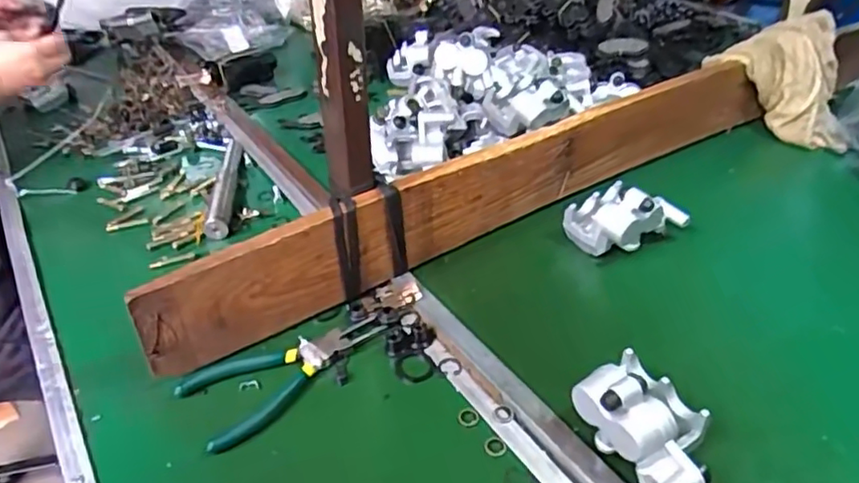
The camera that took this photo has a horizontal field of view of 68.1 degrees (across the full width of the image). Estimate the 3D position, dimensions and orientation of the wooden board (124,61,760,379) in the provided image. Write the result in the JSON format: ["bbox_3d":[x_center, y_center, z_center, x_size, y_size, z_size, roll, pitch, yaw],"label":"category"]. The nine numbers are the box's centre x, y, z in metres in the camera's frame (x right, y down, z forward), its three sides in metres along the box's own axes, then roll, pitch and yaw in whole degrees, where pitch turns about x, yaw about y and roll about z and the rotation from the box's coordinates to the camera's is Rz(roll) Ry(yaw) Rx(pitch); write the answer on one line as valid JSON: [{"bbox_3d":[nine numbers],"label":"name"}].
[{"bbox_3d":[0.088,-0.061,0.627,0.727,0.095,0.022,-25,43,-26],"label":"wooden board"}]

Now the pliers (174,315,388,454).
[{"bbox_3d":[-0.113,0.097,0.506,0.163,0.015,0.075,-31,46,-32],"label":"pliers"}]

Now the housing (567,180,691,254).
[{"bbox_3d":[0.190,-0.028,0.626,0.107,0.067,0.069,-19,40,-21],"label":"housing"}]

